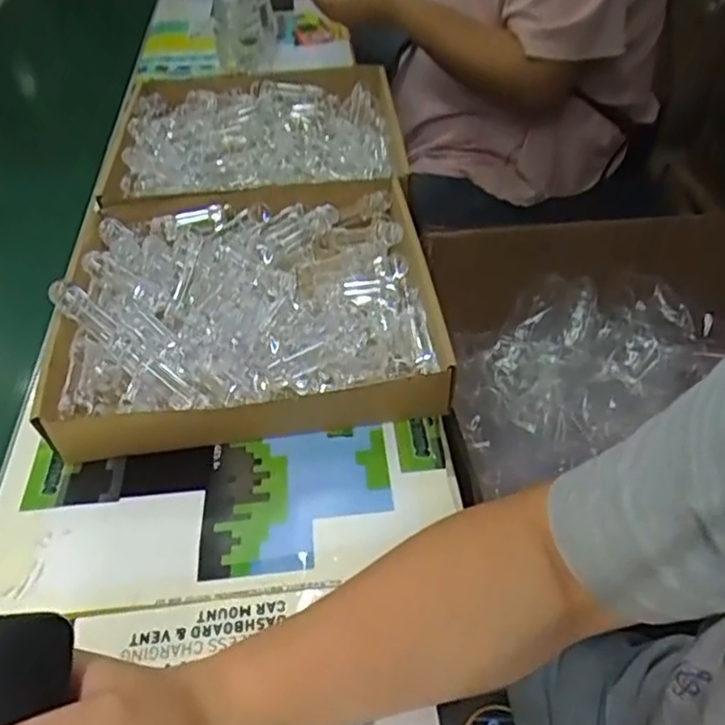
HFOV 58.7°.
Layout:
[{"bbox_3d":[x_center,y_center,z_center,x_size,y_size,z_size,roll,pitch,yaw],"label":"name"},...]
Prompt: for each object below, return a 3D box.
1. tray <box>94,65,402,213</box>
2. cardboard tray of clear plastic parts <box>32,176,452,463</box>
[{"bbox_3d":[-0.120,-0.283,0.786,0.319,0.053,0.334,-5,47,-1],"label":"tray"},{"bbox_3d":[-0.101,-0.064,0.575,0.306,0.061,0.298,-8,47,-4],"label":"cardboard tray of clear plastic parts"}]

